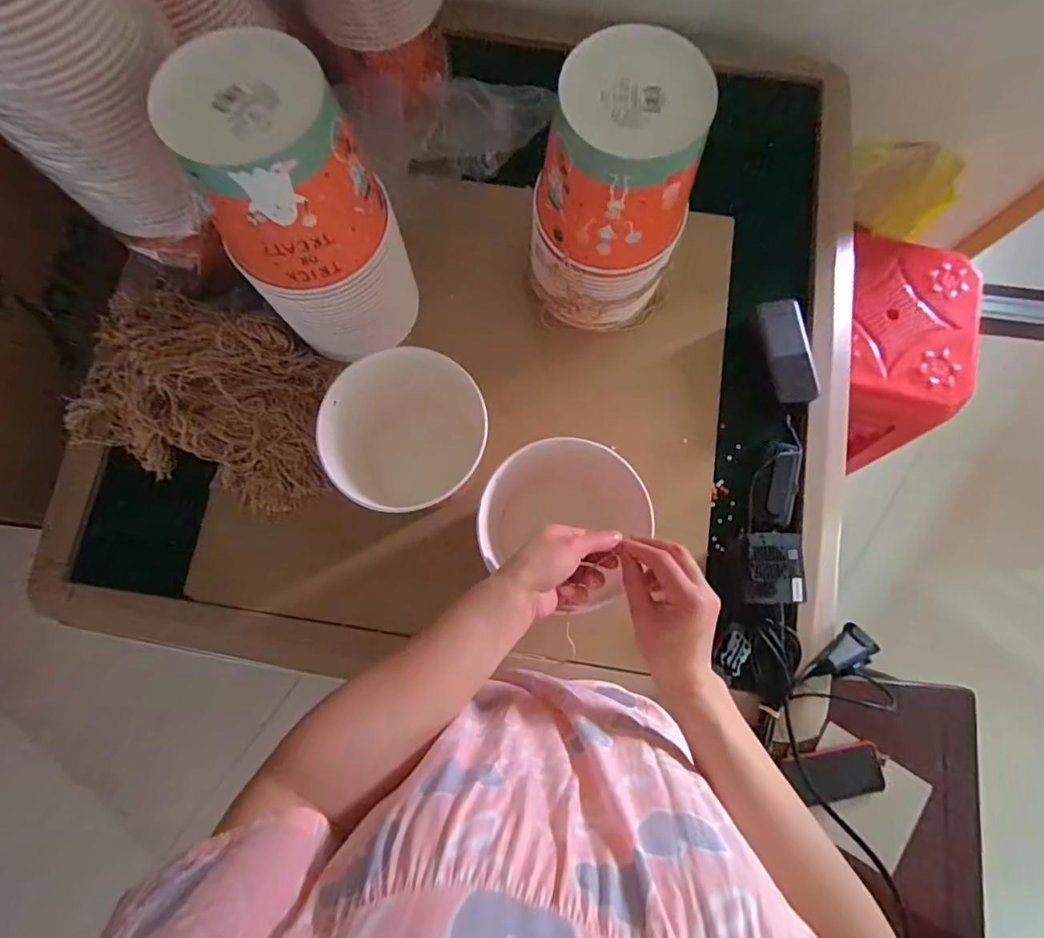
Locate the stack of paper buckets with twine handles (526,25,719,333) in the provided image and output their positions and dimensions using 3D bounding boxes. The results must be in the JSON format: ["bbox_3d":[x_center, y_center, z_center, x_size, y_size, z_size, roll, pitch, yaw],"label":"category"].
[{"bbox_3d":[0.093,-0.264,0.539,0.154,0.258,0.140,26,79,5],"label":"stack of paper buckets with twine handles"}]

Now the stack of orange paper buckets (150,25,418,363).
[{"bbox_3d":[-0.201,-0.225,0.513,0.136,0.296,0.131,5,78,1],"label":"stack of orange paper buckets"}]

